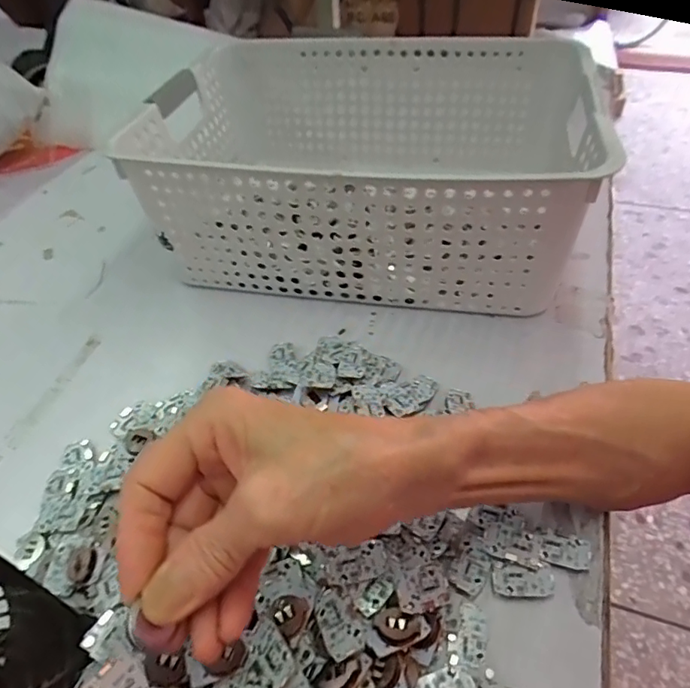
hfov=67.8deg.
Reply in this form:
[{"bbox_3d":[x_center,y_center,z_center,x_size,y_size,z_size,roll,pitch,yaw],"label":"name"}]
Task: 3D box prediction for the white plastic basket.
[{"bbox_3d":[0.022,-0.162,0.449,0.328,0.121,0.284,4,47,9],"label":"white plastic basket"}]

